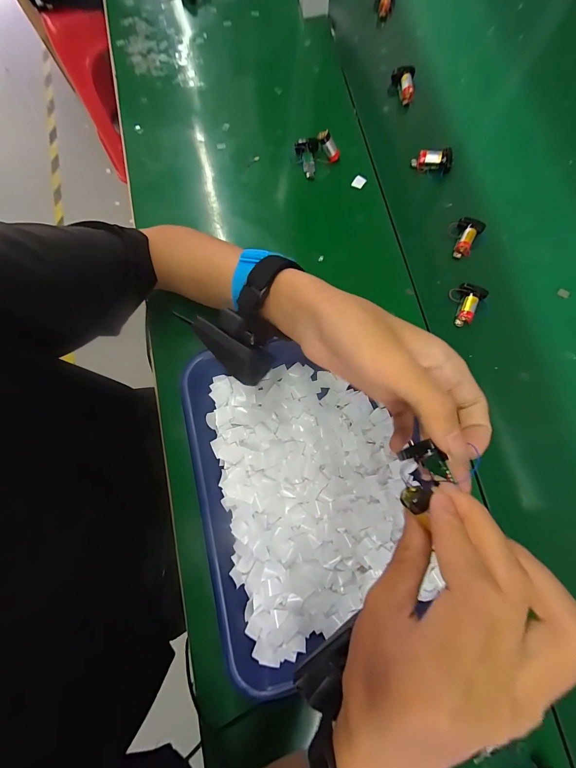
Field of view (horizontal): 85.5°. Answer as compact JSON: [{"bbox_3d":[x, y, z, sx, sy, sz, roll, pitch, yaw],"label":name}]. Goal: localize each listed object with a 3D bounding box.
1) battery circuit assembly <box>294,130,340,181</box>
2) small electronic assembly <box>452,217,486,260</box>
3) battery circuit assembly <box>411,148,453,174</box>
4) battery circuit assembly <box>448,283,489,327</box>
[{"bbox_3d":[0.036,-0.321,0.426,0.053,0.035,0.048,-39,82,-7],"label":"battery circuit assembly"},{"bbox_3d":[0.235,-0.191,0.408,0.031,0.017,0.051,20,93,4],"label":"small electronic assembly"},{"bbox_3d":[0.200,-0.308,0.429,0.051,0.020,0.023,1,79,0],"label":"battery circuit assembly"},{"bbox_3d":[0.221,-0.102,0.392,0.039,0.021,0.053,34,81,6],"label":"battery circuit assembly"}]

